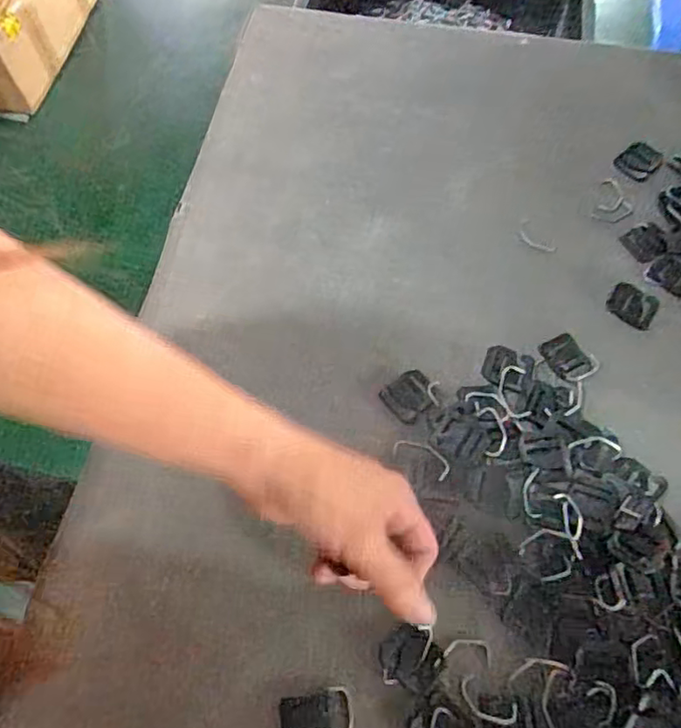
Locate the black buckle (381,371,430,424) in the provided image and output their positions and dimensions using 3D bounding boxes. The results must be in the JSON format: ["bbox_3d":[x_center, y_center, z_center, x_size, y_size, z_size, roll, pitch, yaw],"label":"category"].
[{"bbox_3d":[0.049,0.023,0.446,0.034,0.005,0.030,-37,66,-14],"label":"black buckle"}]

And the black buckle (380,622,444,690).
[{"bbox_3d":[0.041,0.174,0.369,0.034,0.005,0.032,14,64,11],"label":"black buckle"}]

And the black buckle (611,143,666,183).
[{"bbox_3d":[0.256,-0.173,0.535,0.037,0.007,0.032,-42,68,-16],"label":"black buckle"}]

